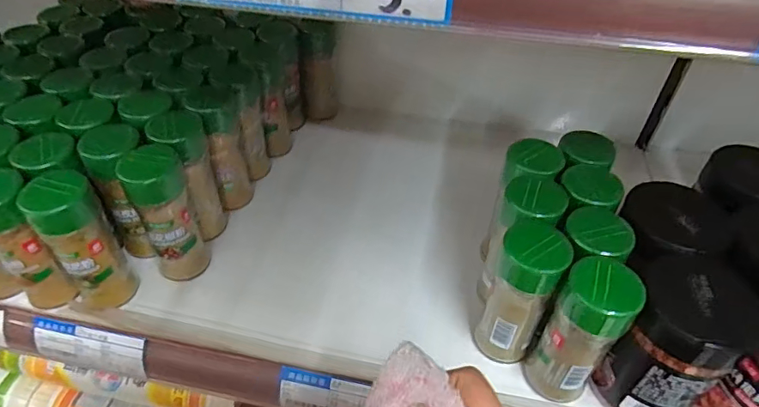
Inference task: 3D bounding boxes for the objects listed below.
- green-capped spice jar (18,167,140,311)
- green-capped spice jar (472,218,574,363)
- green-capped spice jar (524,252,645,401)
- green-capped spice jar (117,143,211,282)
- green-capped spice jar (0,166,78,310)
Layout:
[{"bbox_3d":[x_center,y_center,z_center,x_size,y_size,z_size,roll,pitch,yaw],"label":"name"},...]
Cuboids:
[{"bbox_3d":[-0.210,0.028,0.351,0.040,0.103,0.043,1,45,-1],"label":"green-capped spice jar"},{"bbox_3d":[0.093,0.061,0.330,0.038,0.104,0.040,1,45,-1],"label":"green-capped spice jar"},{"bbox_3d":[0.124,0.083,0.309,0.039,0.105,0.038,1,45,-1],"label":"green-capped spice jar"},{"bbox_3d":[-0.161,0.009,0.380,0.039,0.105,0.043,-21,50,-22],"label":"green-capped spice jar"},{"bbox_3d":[-0.249,0.026,0.352,0.038,0.104,0.042,-7,46,-9],"label":"green-capped spice jar"}]

